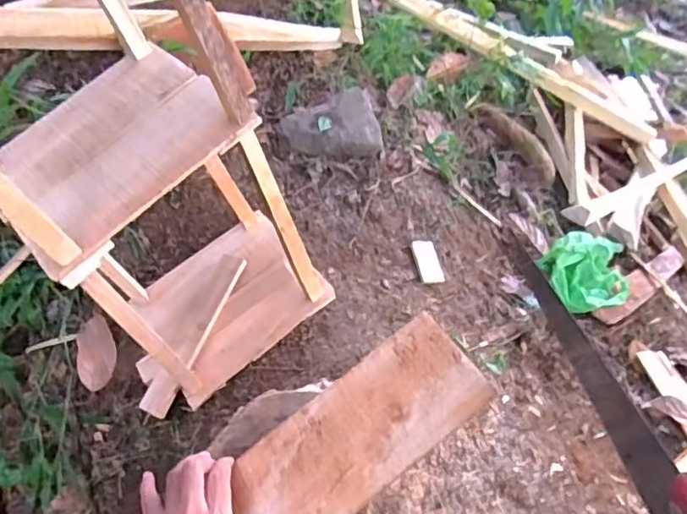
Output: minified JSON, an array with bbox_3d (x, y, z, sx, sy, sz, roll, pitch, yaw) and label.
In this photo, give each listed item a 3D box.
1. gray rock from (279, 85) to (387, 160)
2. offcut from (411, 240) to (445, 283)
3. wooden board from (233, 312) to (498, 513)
[{"bbox_3d":[-0.020,-0.220,1.038,0.175,0.080,0.110,-25,48,-13],"label":"gray rock"},{"bbox_3d":[0.132,0.007,0.946,0.038,0.006,0.076,-13,64,-8],"label":"offcut"},{"bbox_3d":[-0.107,0.251,0.529,0.539,0.014,0.112,-38,54,-3],"label":"wooden board"}]

